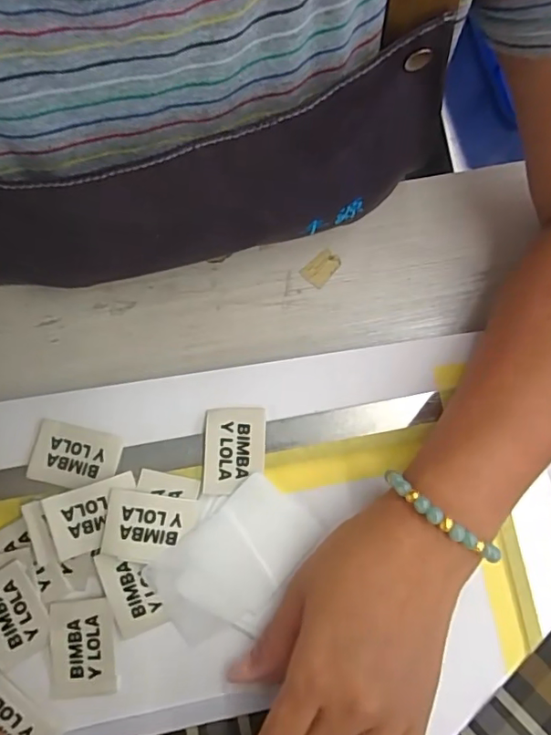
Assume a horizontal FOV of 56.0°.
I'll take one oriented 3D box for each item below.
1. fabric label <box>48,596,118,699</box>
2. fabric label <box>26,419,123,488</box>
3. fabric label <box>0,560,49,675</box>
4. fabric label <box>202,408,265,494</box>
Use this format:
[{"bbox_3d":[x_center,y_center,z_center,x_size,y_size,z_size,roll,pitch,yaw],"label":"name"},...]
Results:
[{"bbox_3d":[-0.104,0.151,0.278,0.034,0.004,0.048,-5,83,-1],"label":"fabric label"},{"bbox_3d":[-0.115,0.051,0.297,0.050,0.005,0.034,12,80,1],"label":"fabric label"},{"bbox_3d":[-0.144,0.134,0.279,0.033,0.004,0.049,-27,84,-4],"label":"fabric label"},{"bbox_3d":[-0.024,0.048,0.297,0.034,0.004,0.048,3,80,0],"label":"fabric label"}]

